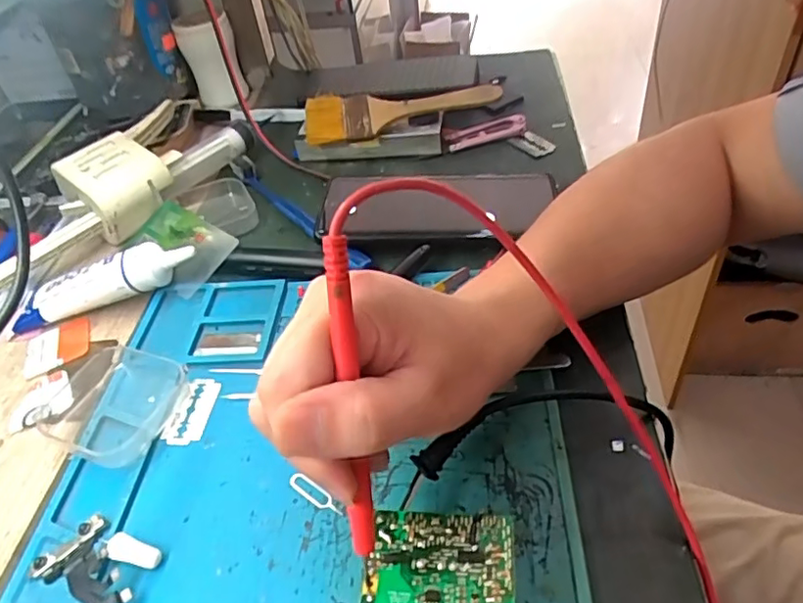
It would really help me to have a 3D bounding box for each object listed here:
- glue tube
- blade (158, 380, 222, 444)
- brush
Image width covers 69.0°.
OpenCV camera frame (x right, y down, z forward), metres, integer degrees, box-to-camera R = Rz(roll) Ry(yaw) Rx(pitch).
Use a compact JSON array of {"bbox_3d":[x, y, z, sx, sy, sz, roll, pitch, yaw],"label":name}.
[{"bbox_3d":[-0.198,-0.013,0.388,0.126,0.024,0.027,-20,42,7],"label":"glue tube"},{"bbox_3d":[-0.114,0.059,0.319,0.023,0.004,0.042,0,46,9],"label":"blade"},{"bbox_3d":[0.000,-0.165,0.492,0.164,0.012,0.057,-8,52,2],"label":"brush"}]

